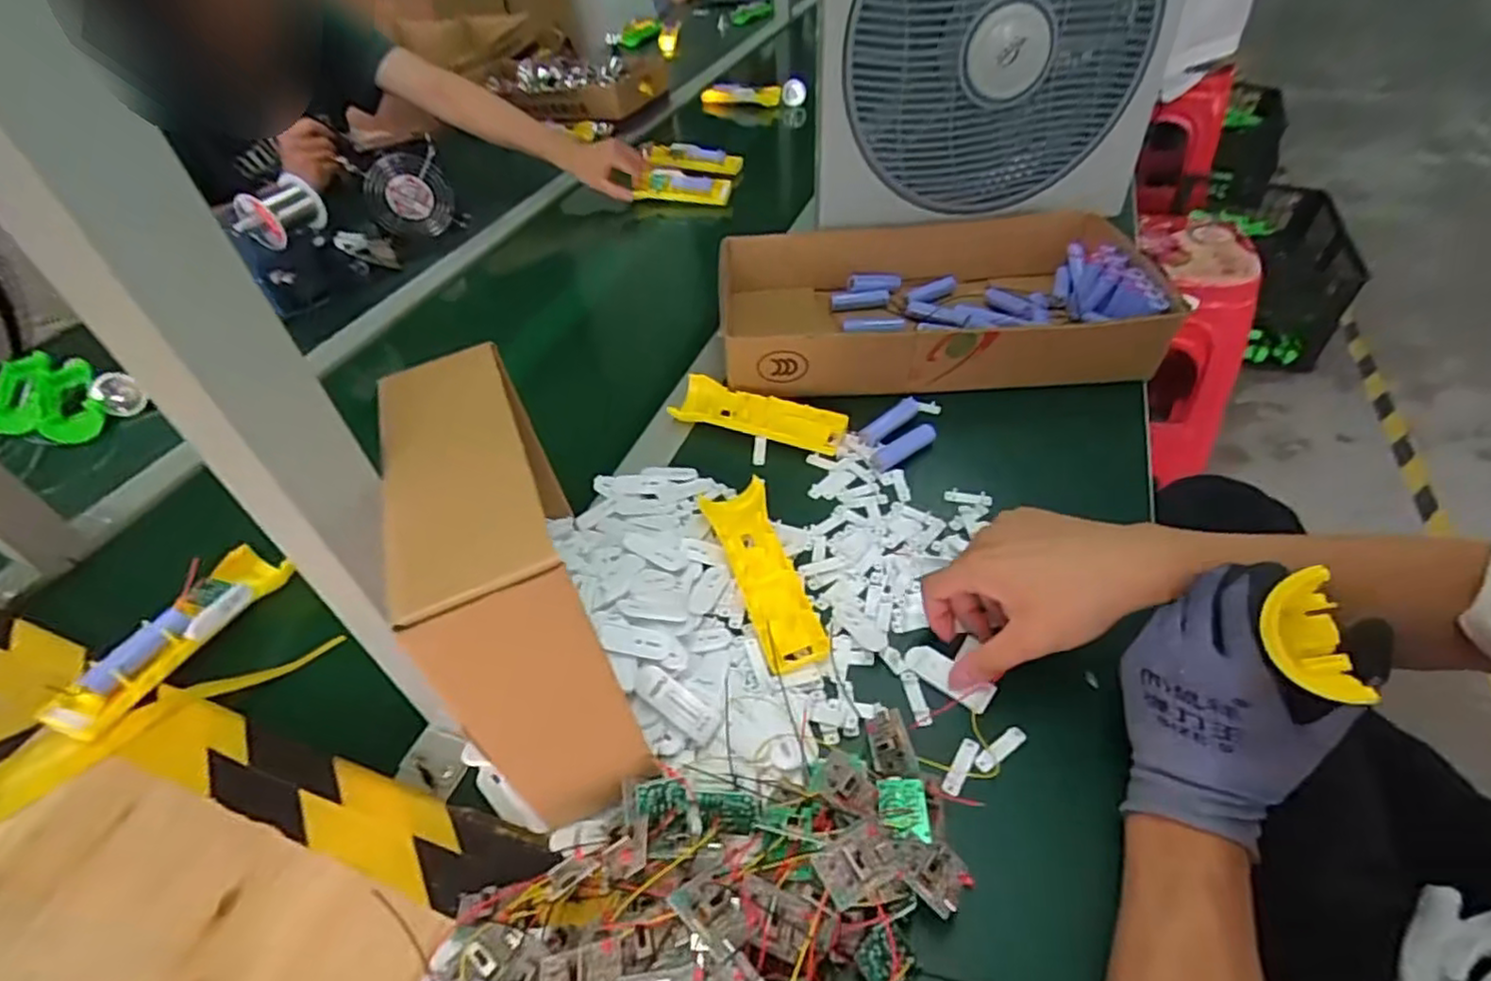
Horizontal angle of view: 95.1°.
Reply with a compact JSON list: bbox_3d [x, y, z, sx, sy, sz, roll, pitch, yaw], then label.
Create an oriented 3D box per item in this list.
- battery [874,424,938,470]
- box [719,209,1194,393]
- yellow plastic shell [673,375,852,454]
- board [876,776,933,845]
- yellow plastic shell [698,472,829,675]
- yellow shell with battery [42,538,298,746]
[{"bbox_3d":[0.140,-0.040,0.606,0.070,0.015,0.020,-27,48,-22],"label":"battery"},{"bbox_3d":[0.183,-0.192,0.727,0.422,0.098,0.227,-2,44,4],"label":"box"},{"bbox_3d":[0.013,-0.069,0.642,0.160,0.035,0.046,12,47,17],"label":"yellow plastic shell"},{"bbox_3d":[0.088,0.175,0.377,0.027,0.004,0.033,2,44,5],"label":"board"},{"bbox_3d":[0.011,0.055,0.501,0.047,0.025,0.163,-14,45,-9],"label":"yellow plastic shell"},{"bbox_3d":[-0.402,0.101,0.481,0.040,0.030,0.154,14,47,19],"label":"yellow shell with battery"}]

